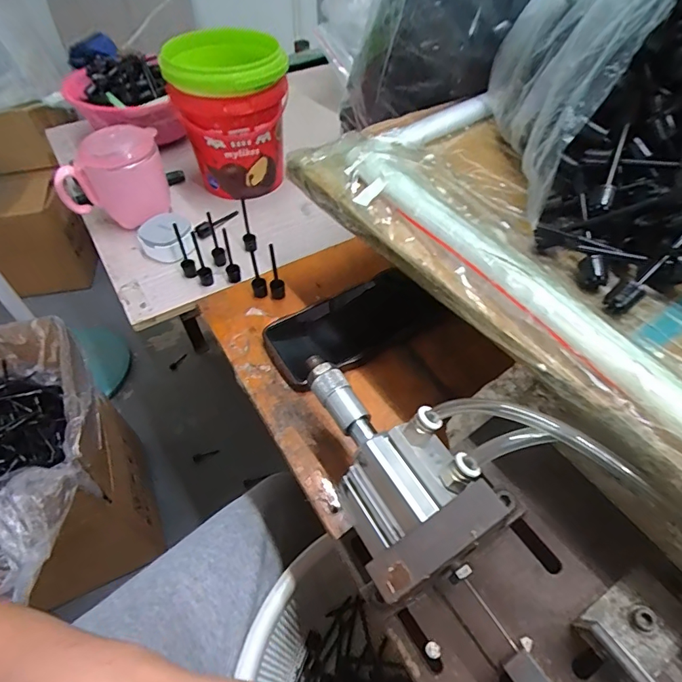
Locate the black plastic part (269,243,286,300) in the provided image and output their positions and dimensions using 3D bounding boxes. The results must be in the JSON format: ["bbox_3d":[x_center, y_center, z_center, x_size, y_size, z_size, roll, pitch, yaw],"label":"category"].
[{"bbox_3d":[-0.065,-0.066,0.434,0.014,0.055,0.018,-9,51,-7],"label":"black plastic part"}]

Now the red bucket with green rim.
[{"bbox_3d":[-0.134,-0.271,0.538,0.118,0.150,0.128,0,50,0],"label":"red bucket with green rim"}]

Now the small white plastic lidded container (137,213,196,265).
[{"bbox_3d":[-0.194,-0.117,0.491,0.056,0.032,0.062,-24,54,-19],"label":"small white plastic lidded container"}]

